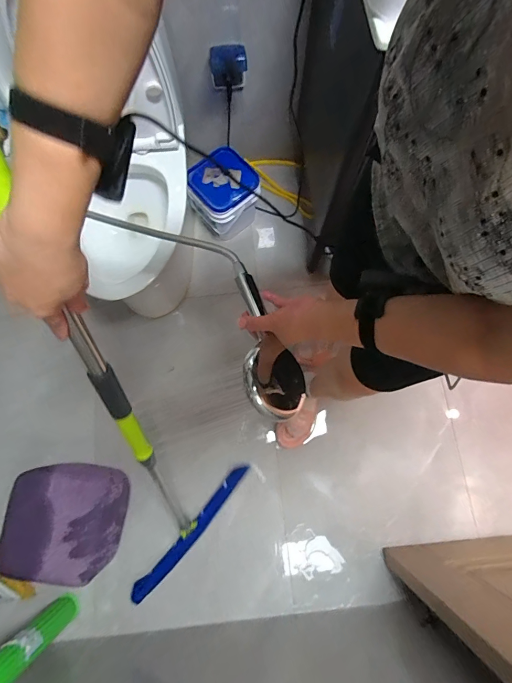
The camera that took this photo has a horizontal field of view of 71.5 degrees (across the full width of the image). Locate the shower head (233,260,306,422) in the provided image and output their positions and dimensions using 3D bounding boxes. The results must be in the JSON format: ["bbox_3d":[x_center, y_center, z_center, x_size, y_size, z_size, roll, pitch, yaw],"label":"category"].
[{"bbox_3d":[0.009,-0.004,0.578,0.090,0.088,0.263,-14,72,-6],"label":"shower head"}]

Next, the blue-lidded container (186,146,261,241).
[{"bbox_3d":[-0.115,-0.537,1.335,0.227,0.216,0.209,-39,79,-9],"label":"blue-lidded container"}]

